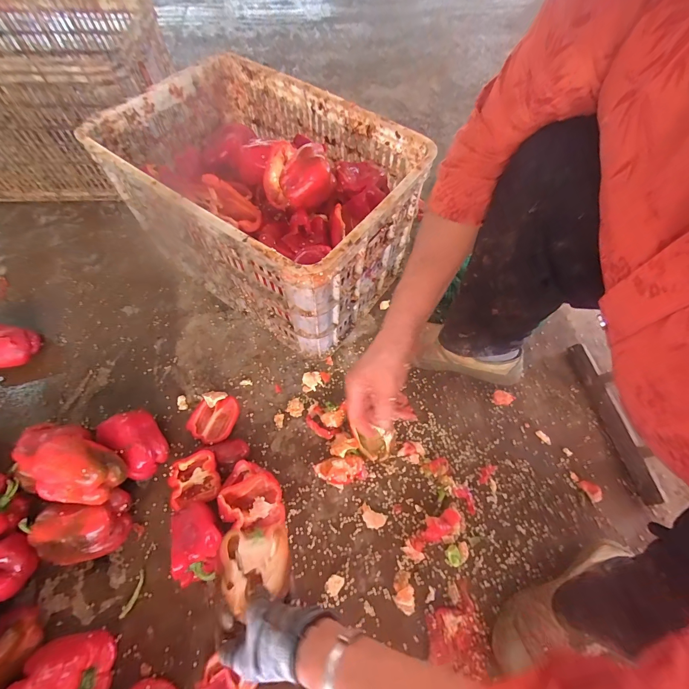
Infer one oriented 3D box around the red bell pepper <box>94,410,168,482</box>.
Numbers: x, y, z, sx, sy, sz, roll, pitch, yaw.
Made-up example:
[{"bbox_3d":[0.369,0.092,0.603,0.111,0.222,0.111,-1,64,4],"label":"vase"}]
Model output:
[{"bbox_3d":[-0.350,0.166,0.569,0.071,0.078,0.102,-40,71,-19],"label":"red bell pepper"}]

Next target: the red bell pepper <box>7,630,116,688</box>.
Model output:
[{"bbox_3d":[-0.367,0.436,0.427,0.100,0.089,0.092,-10,64,-7],"label":"red bell pepper"}]

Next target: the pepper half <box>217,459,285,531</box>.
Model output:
[{"bbox_3d":[-0.147,0.253,0.538,0.112,0.054,0.097,35,67,14],"label":"pepper half"}]

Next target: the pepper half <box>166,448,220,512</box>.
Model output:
[{"bbox_3d":[-0.249,0.228,0.561,0.080,0.038,0.078,-19,66,-11],"label":"pepper half"}]

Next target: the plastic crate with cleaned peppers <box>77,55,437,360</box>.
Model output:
[{"bbox_3d":[-0.140,-0.267,0.667,0.487,0.299,0.356,33,67,13],"label":"plastic crate with cleaned peppers"}]

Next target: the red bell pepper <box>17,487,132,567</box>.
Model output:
[{"bbox_3d":[-0.399,0.282,0.508,0.120,0.080,0.085,-14,65,-9],"label":"red bell pepper"}]

